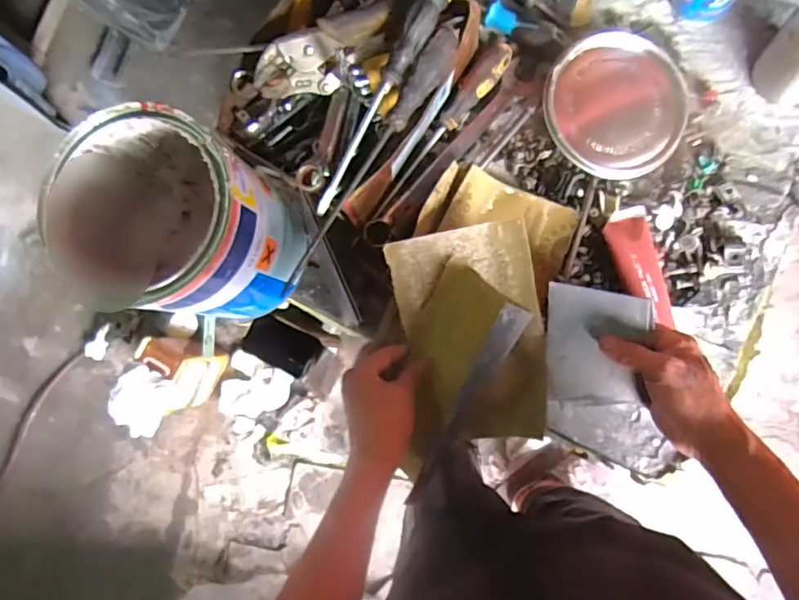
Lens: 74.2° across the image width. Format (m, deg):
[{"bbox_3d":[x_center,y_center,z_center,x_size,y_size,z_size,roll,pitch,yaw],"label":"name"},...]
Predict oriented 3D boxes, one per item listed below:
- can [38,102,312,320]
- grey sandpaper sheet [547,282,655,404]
[{"bbox_3d":[-0.198,-0.074,0.517,0.170,0.188,0.150,32,87,7],"label":"can"},{"bbox_3d":[0.189,0.046,0.509,0.091,0.009,0.117,5,108,23],"label":"grey sandpaper sheet"}]

